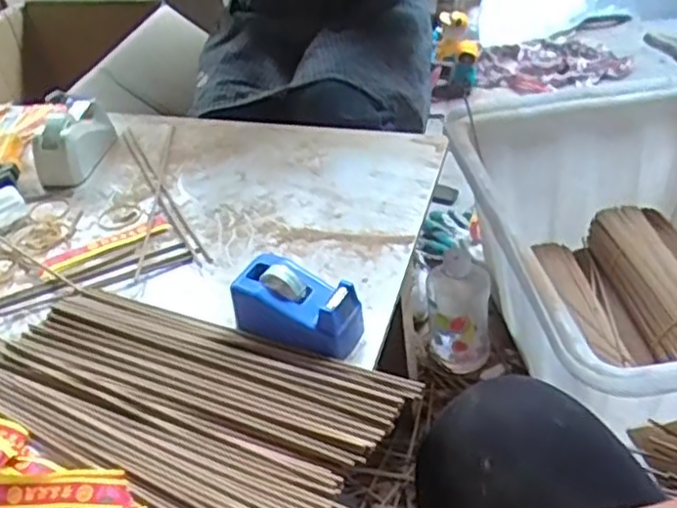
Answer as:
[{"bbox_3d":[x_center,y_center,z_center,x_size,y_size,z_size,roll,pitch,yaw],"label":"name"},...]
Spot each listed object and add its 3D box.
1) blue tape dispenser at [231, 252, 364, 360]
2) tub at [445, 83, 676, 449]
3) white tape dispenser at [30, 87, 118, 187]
[{"bbox_3d":[-0.032,0.042,0.565,0.101,0.055,0.057,18,46,26],"label":"blue tape dispenser"},{"bbox_3d":[0.425,0.007,0.952,0.455,0.240,0.590,-7,39,-2],"label":"tub"},{"bbox_3d":[-0.310,-0.135,0.821,0.059,0.068,0.121,-2,40,5],"label":"white tape dispenser"}]

